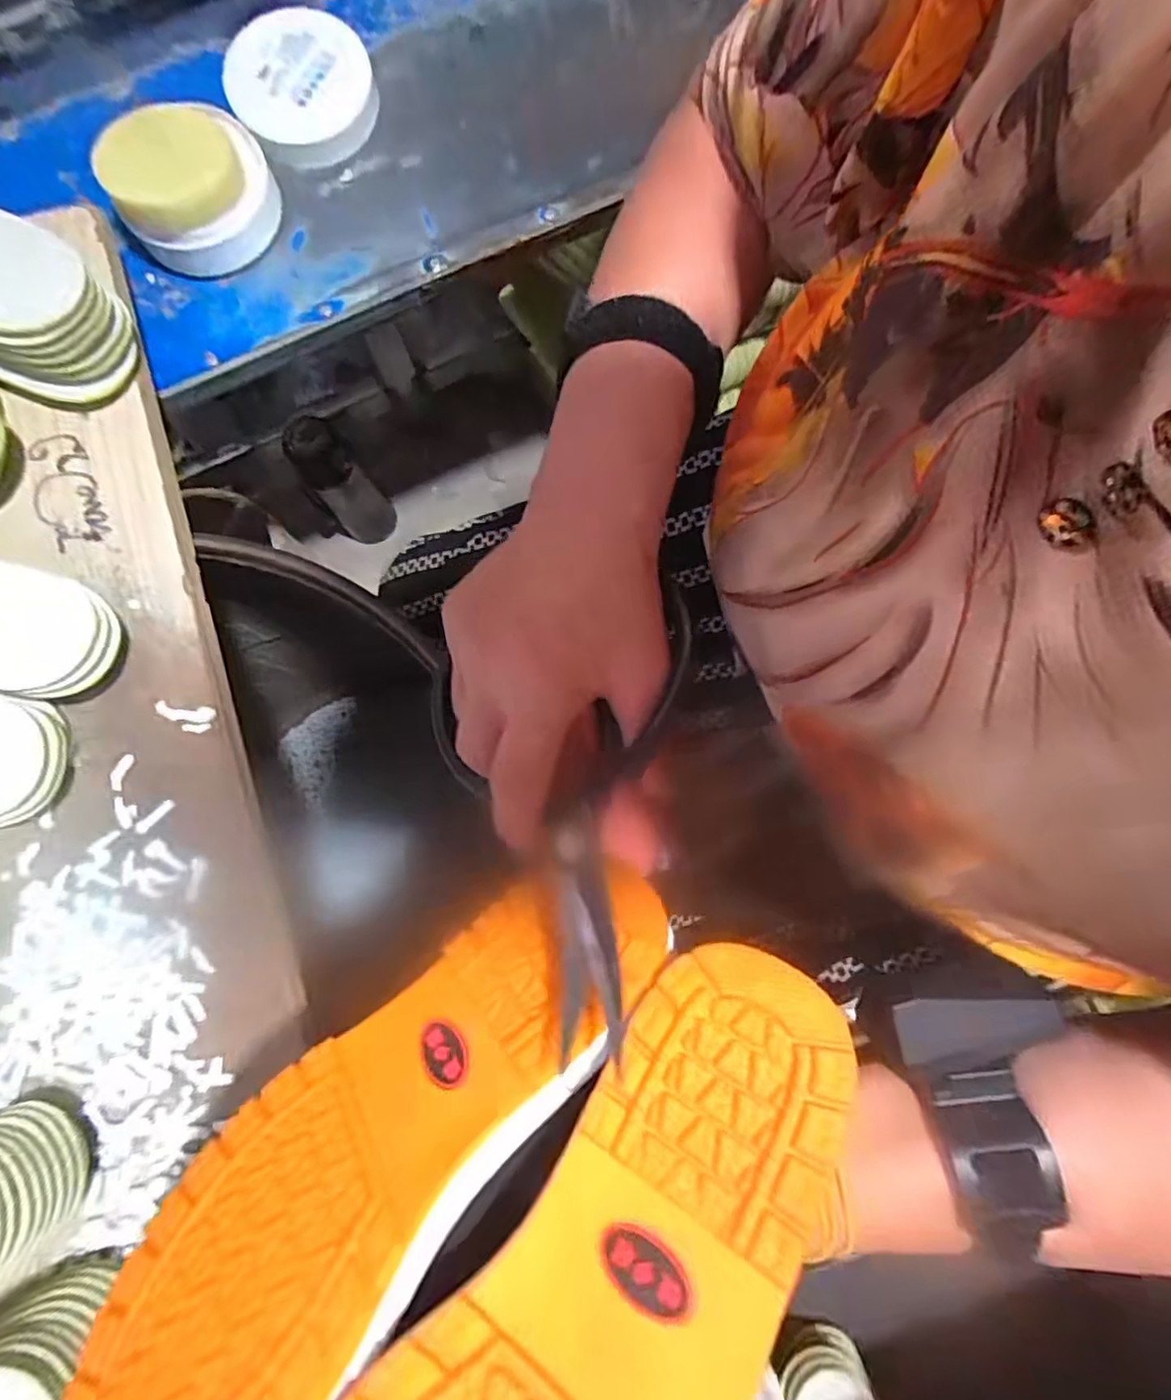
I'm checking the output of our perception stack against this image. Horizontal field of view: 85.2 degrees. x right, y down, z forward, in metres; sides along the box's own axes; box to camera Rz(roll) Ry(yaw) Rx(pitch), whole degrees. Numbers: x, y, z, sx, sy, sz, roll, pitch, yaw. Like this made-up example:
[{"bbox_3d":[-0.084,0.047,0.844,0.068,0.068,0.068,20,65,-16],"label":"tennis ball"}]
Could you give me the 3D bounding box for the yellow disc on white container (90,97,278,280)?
[{"bbox_3d":[-0.263,-0.342,0.435,0.101,0.057,0.095,0,82,1],"label":"yellow disc on white container"}]

